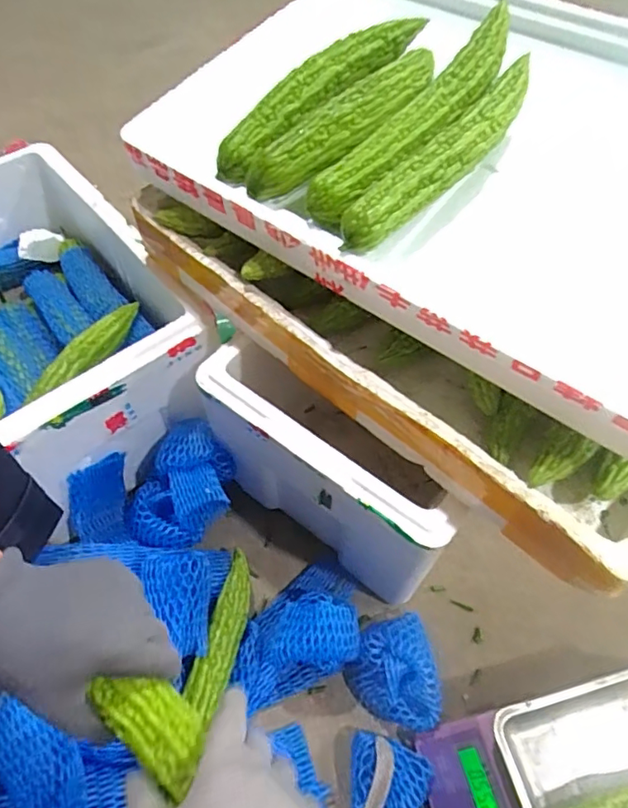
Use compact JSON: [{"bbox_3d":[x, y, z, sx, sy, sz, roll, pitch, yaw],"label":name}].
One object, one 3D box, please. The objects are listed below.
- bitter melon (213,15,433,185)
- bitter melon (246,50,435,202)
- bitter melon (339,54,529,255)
[{"bbox_3d":[0.011,-0.317,0.539,0.045,0.043,0.295,32,64,19],"label":"bitter melon"},{"bbox_3d":[0.033,-0.267,0.505,0.244,0.040,0.049,-40,65,-21],"label":"bitter melon"},{"bbox_3d":[0.118,-0.221,0.476,0.041,0.037,0.269,36,65,21],"label":"bitter melon"}]

